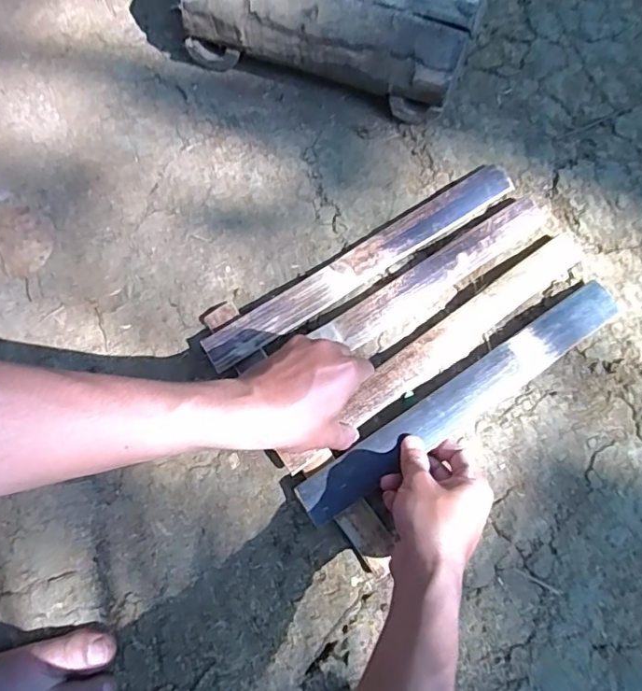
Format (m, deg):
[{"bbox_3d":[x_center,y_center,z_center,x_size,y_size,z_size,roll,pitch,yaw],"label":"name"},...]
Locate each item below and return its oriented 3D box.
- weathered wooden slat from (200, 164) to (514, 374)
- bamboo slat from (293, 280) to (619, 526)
[{"bbox_3d":[0.044,-0.082,0.511,0.349,0.008,0.033,-32,87,-10],"label":"weathered wooden slat"},{"bbox_3d":[0.133,0.050,0.482,0.346,0.020,0.042,-33,79,-8],"label":"bamboo slat"}]

